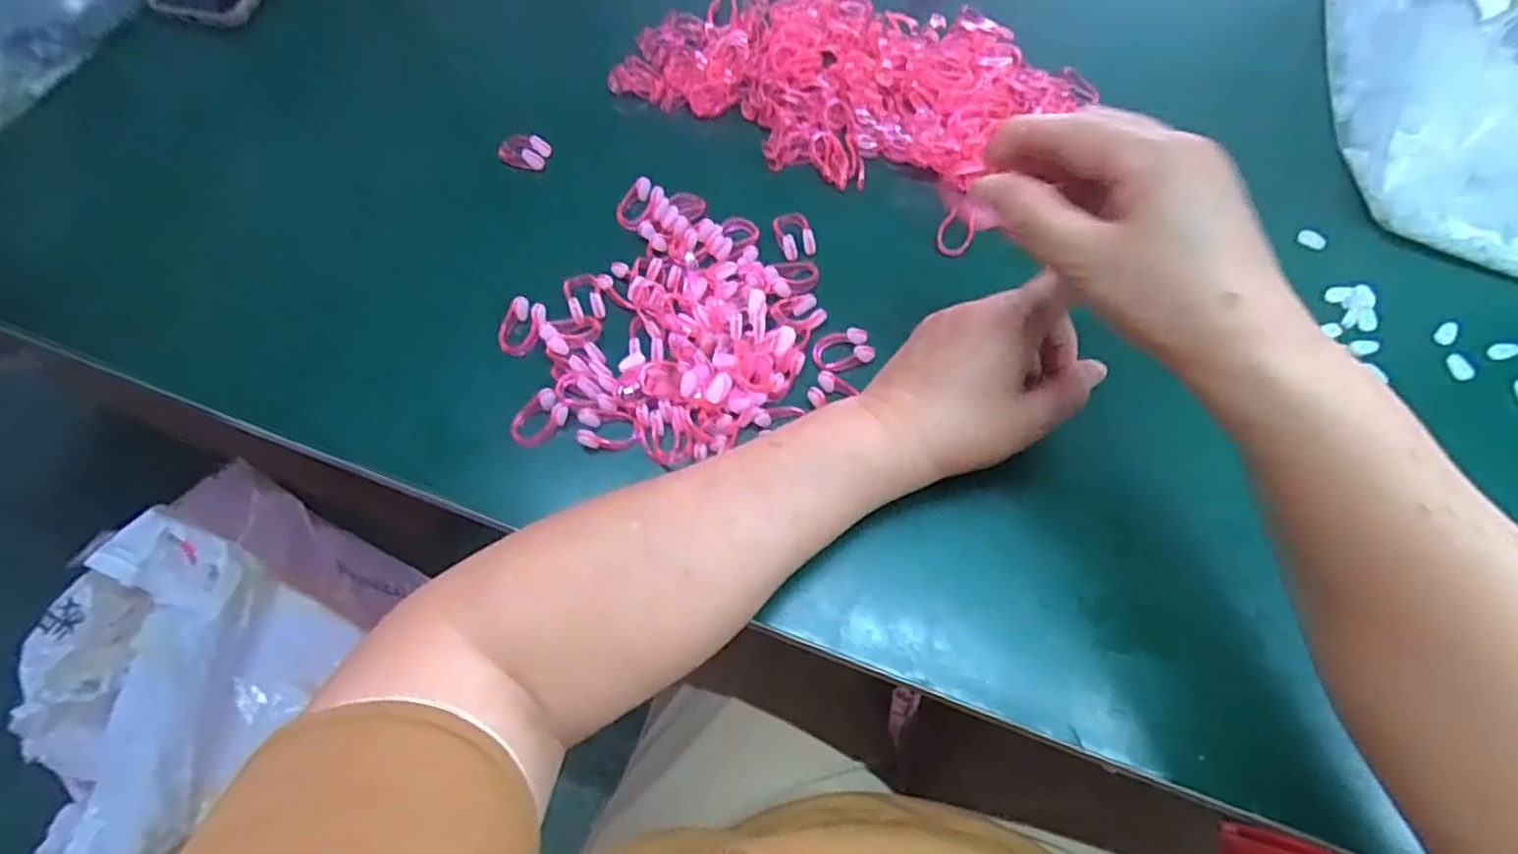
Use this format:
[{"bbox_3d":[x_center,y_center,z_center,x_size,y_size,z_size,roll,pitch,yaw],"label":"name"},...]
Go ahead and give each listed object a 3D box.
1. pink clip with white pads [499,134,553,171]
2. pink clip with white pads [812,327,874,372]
[{"bbox_3d":[-0.166,-0.192,0.500,0.034,0.011,0.024,8,66,5],"label":"pink clip with white pads"},{"bbox_3d":[0.050,-0.047,0.427,0.035,0.008,0.025,-20,66,-8],"label":"pink clip with white pads"}]

